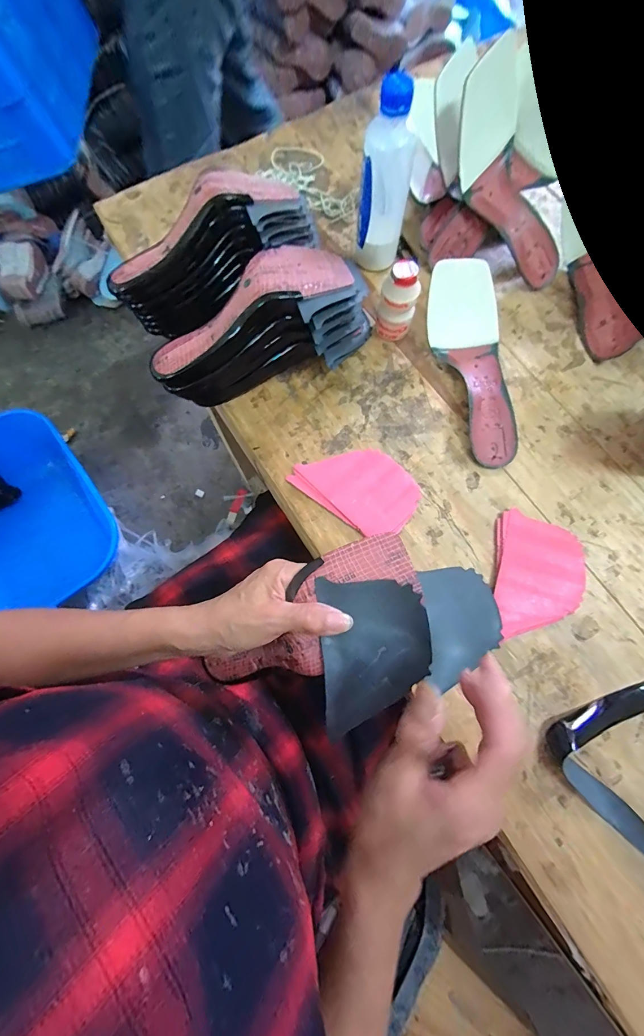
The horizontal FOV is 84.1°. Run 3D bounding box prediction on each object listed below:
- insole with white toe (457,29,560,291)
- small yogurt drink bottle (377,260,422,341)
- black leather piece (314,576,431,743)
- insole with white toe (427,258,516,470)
[{"bbox_3d":[0.237,-0.413,0.453,0.082,0.064,0.241,-50,118,-12],"label":"insole with white toe"},{"bbox_3d":[0.094,-0.264,0.441,0.043,0.082,0.035,12,75,2],"label":"small yogurt drink bottle"},{"bbox_3d":[0.042,0.109,0.284,0.083,0.009,0.116,-5,92,2],"label":"black leather piece"},{"bbox_3d":[0.195,-0.185,0.424,0.080,0.067,0.229,-16,76,-5],"label":"insole with white toe"}]

